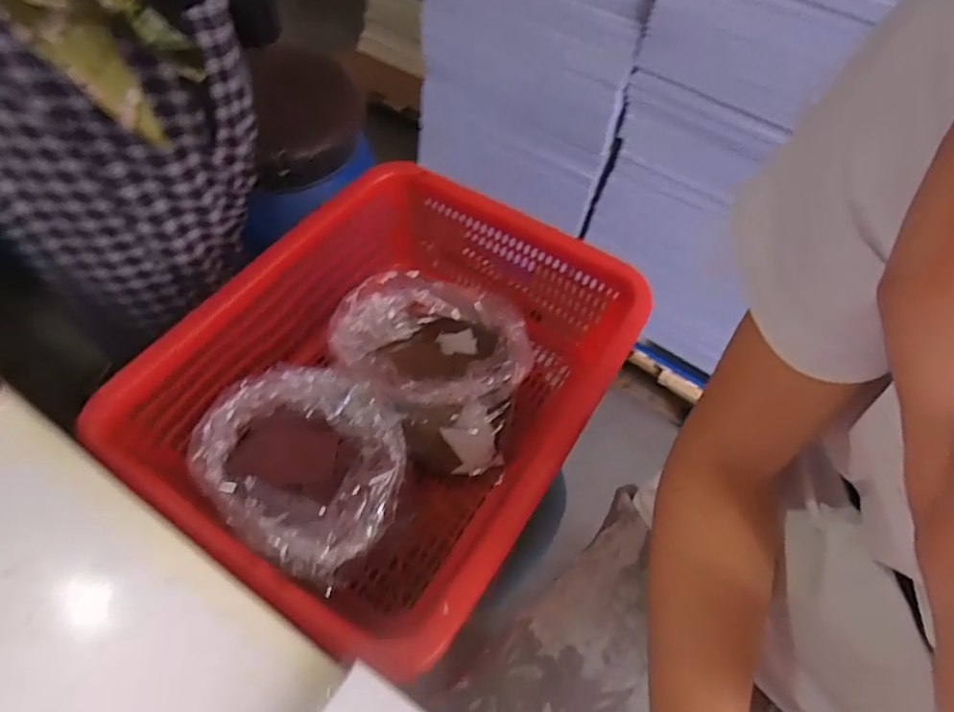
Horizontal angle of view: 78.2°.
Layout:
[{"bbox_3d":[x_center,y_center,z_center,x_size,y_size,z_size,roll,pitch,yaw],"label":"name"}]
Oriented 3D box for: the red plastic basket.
[{"bbox_3d":[-0.077,0.032,0.611,0.362,0.150,0.457,30,56,17],"label":"red plastic basket"}]

